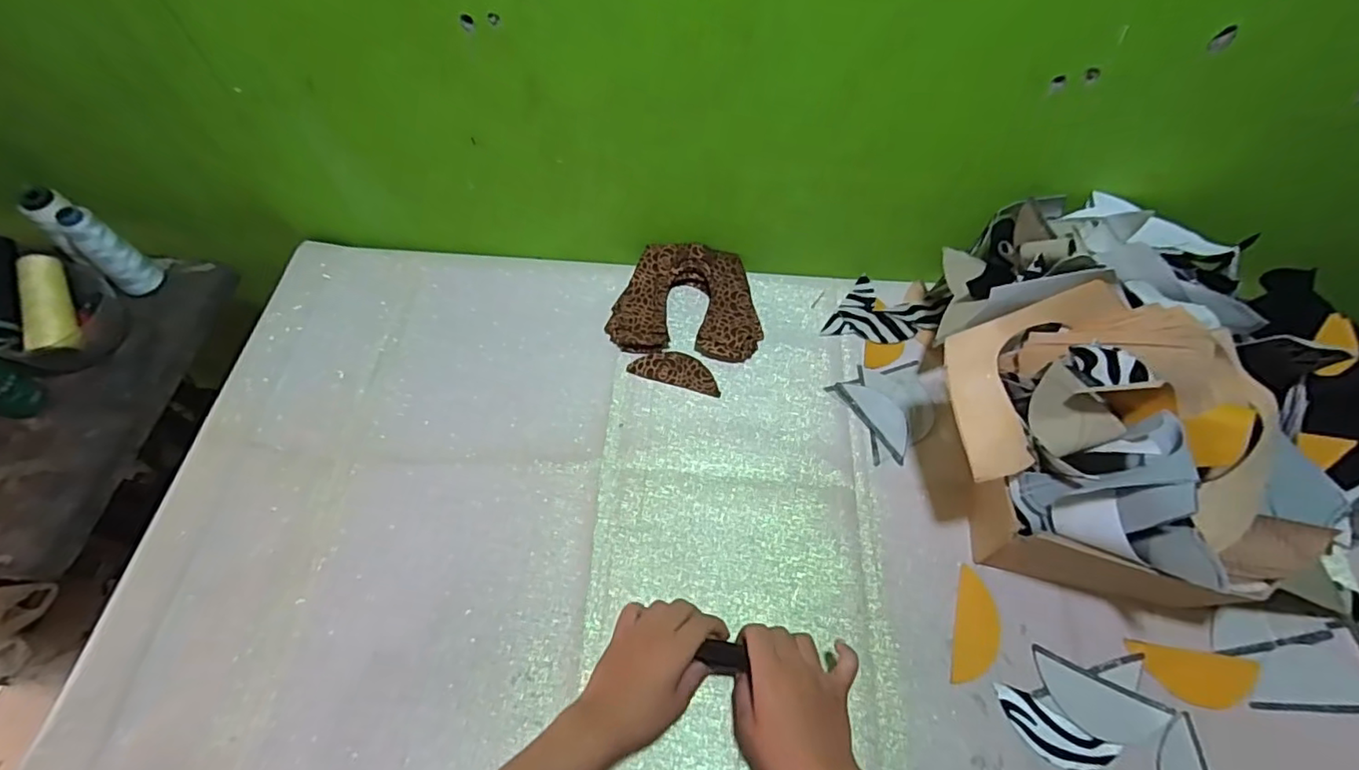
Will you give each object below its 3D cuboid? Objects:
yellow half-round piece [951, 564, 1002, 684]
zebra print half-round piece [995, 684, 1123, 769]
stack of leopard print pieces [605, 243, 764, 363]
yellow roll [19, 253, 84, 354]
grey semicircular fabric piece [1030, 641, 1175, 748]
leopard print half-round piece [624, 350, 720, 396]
[{"bbox_3d":[0.276,0.224,0.544,0.039,0.006,0.101,15,61,8],"label":"yellow half-round piece"},{"bbox_3d":[0.316,0.297,0.500,0.097,0.004,0.039,27,70,15],"label":"zebra print half-round piece"},{"bbox_3d":[0.009,-0.100,0.700,0.171,0.044,0.134,4,60,2],"label":"stack of leopard print pieces"},{"bbox_3d":[-0.676,-0.088,0.633,0.035,0.035,0.106,-14,83,-9],"label":"yellow roll"},{"bbox_3d":[0.362,0.276,0.511,0.108,0.004,0.050,23,62,16],"label":"grey semicircular fabric piece"},{"bbox_3d":[-0.002,-0.019,0.674,0.103,0.005,0.042,15,61,8],"label":"leopard print half-round piece"}]

